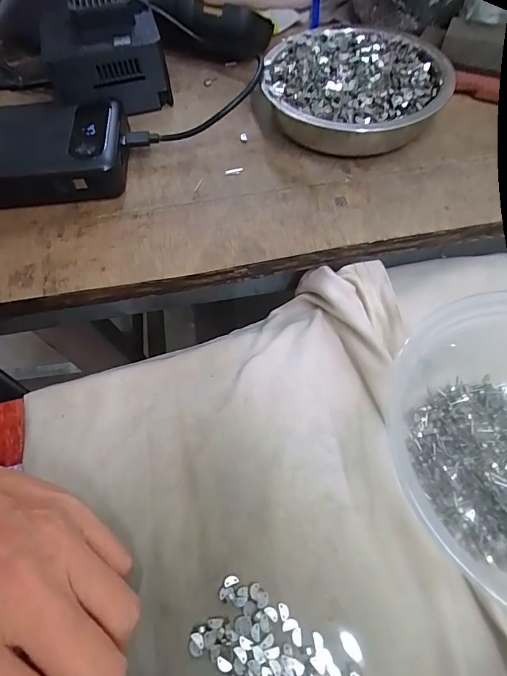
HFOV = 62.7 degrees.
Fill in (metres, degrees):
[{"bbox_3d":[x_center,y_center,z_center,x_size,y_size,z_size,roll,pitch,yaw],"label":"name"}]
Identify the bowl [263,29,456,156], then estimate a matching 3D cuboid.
[{"bbox_3d":[0.067,-0.163,0.280,0.119,0.034,0.112,-1,61,2],"label":"bowl"}]

